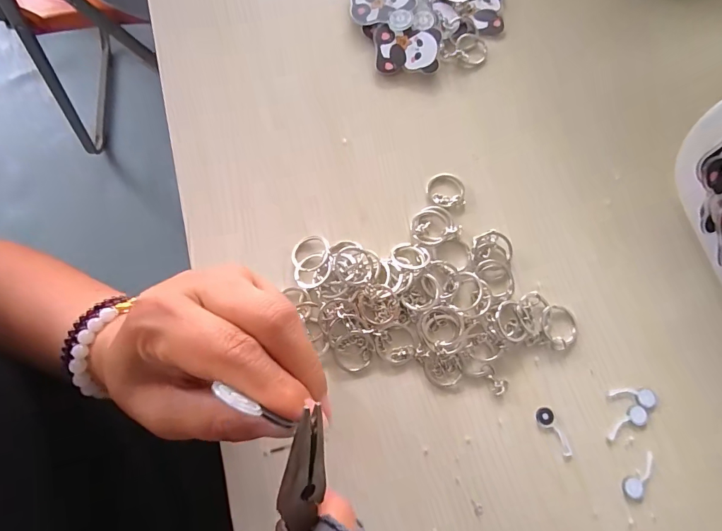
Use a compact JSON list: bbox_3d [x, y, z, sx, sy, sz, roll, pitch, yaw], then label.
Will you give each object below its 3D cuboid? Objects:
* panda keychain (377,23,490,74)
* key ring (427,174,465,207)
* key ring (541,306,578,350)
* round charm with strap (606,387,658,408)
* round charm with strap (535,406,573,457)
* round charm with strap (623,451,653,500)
[{"bbox_3d":[0.051,-0.157,0.299,0.080,0.008,0.036,3,74,0],"label":"panda keychain"},{"bbox_3d":[0.056,-0.051,0.274,0.024,0.004,0.024,-7,75,-3],"label":"key ring"},{"bbox_3d":[0.121,0.037,0.251,0.021,0.004,0.025,-30,77,-9],"label":"key ring"},{"bbox_3d":[0.159,0.076,0.241,0.027,0.004,0.010,10,75,2],"label":"round charm with strap"},{"bbox_3d":[0.111,0.095,0.235,0.011,0.004,0.029,-26,76,-8],"label":"round charm with strap"},{"bbox_3d":[0.157,0.118,0.229,0.011,0.004,0.027,42,78,10],"label":"round charm with strap"}]

